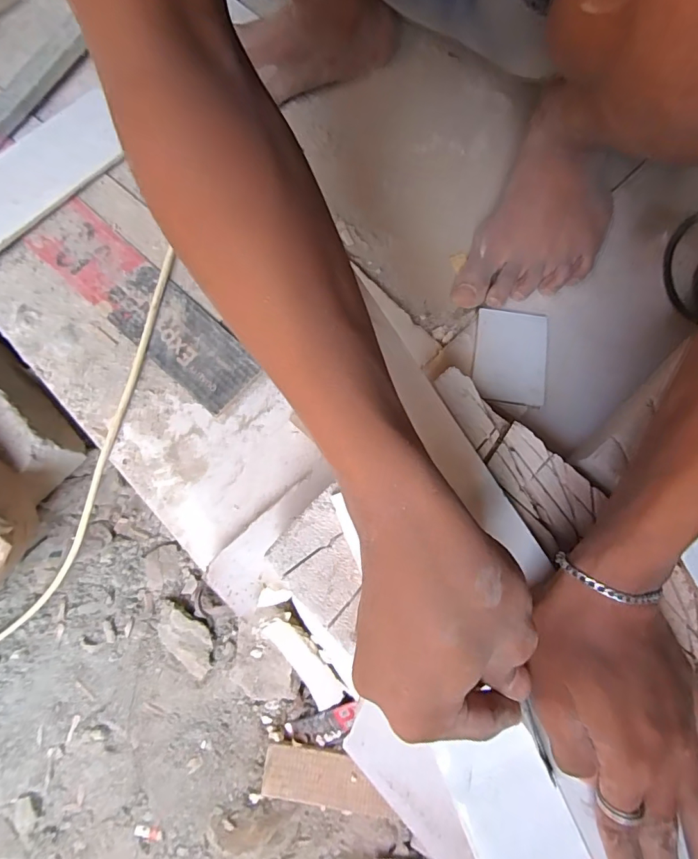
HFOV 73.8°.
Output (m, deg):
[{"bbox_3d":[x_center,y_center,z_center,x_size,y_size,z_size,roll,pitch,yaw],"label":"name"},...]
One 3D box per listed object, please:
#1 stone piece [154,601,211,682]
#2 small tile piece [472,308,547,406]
[{"bbox_3d":[-0.172,0.217,0.488,0.079,0.017,0.044,37,80,10],"label":"stone piece"},{"bbox_3d":[0.144,-0.066,0.417,0.061,0.009,0.087,9,76,4],"label":"small tile piece"}]

